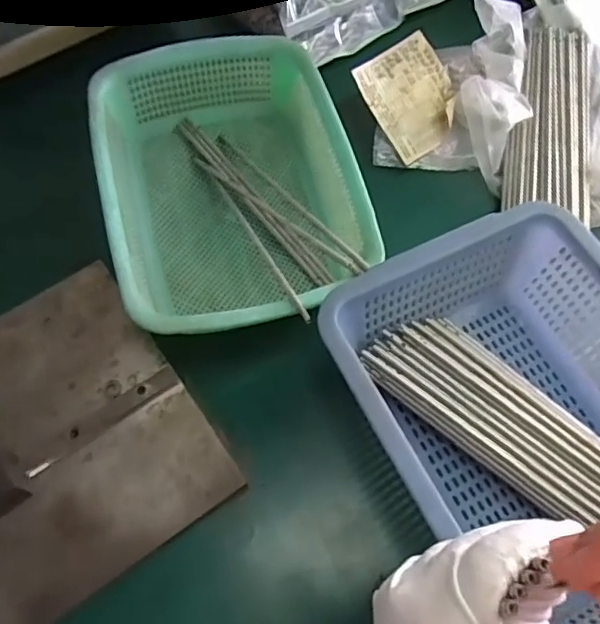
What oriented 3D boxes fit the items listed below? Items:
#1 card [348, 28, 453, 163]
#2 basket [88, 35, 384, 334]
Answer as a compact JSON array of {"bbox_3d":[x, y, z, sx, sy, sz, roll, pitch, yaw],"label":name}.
[{"bbox_3d":[0.117,-0.223,0.615,0.088,0.009,0.110,-33,95,-3],"label":"card"},{"bbox_3d":[-0.064,-0.113,0.566,0.222,0.094,0.297,-14,66,-8],"label":"basket"}]

